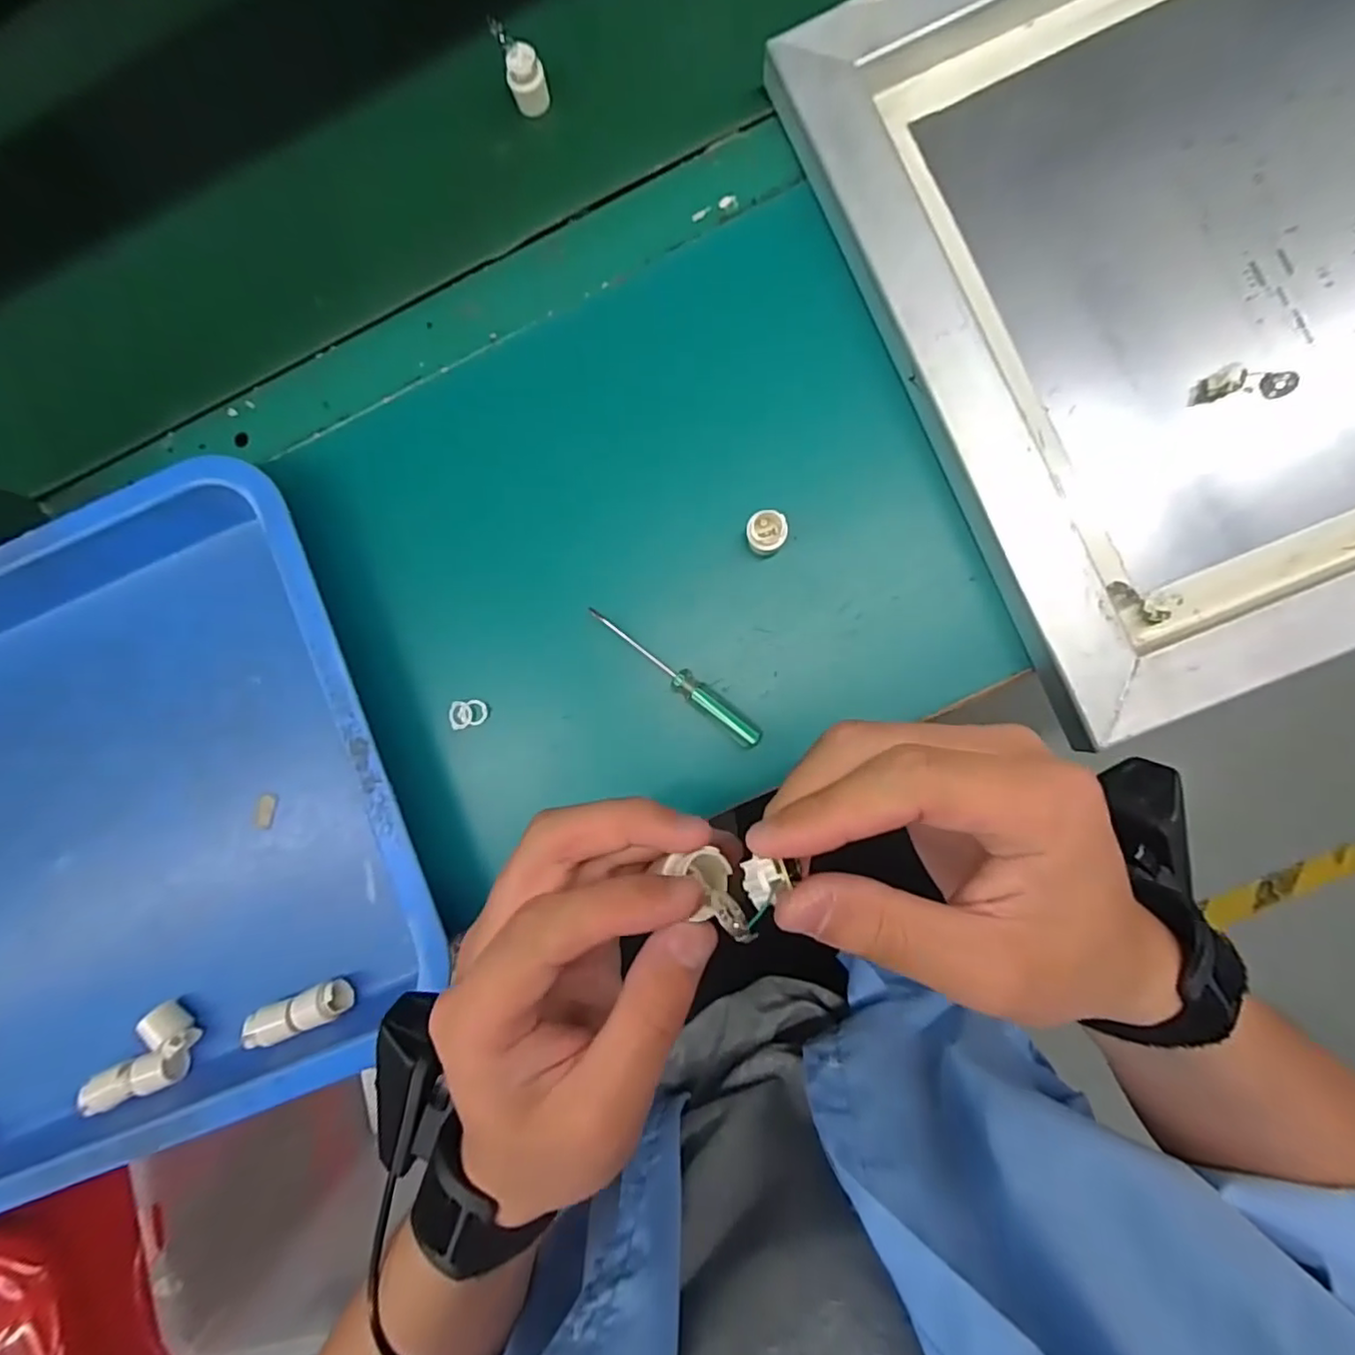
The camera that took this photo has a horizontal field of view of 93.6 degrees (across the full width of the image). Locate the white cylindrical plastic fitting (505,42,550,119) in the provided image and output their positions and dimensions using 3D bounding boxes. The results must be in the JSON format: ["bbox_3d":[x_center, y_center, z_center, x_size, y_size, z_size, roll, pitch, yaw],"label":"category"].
[{"bbox_3d":[-0.088,-0.351,0.375,0.021,0.028,0.018,-19,86,3],"label":"white cylindrical plastic fitting"}]

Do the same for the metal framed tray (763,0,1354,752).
[{"bbox_3d":[0.368,-0.256,0.325,0.536,0.034,0.419,-23,85,3],"label":"metal framed tray"}]

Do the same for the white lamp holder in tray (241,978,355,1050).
[{"bbox_3d":[-0.211,0.187,0.358,0.060,0.020,0.020,-23,85,3],"label":"white lamp holder in tray"}]

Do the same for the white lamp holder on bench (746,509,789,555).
[{"bbox_3d":[0.049,-0.079,0.351,0.021,0.026,0.023,0,87,5],"label":"white lamp holder on bench"}]

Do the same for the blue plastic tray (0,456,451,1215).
[{"bbox_3d":[-0.367,0.102,0.366,0.429,0.041,0.338,-23,85,3],"label":"blue plastic tray"}]

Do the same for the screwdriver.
[{"bbox_3d":[-0.001,-0.002,0.355,0.116,0.010,0.013,39,91,6],"label":"screwdriver"}]

